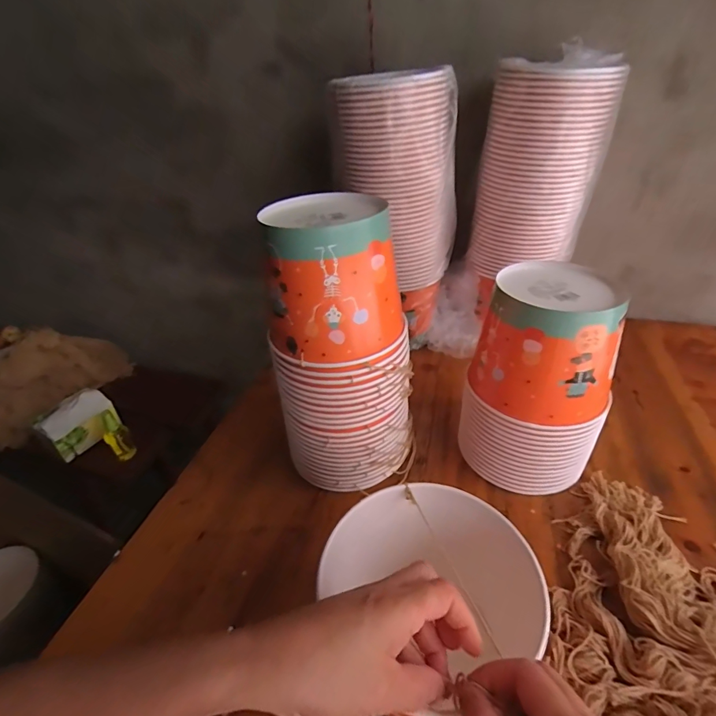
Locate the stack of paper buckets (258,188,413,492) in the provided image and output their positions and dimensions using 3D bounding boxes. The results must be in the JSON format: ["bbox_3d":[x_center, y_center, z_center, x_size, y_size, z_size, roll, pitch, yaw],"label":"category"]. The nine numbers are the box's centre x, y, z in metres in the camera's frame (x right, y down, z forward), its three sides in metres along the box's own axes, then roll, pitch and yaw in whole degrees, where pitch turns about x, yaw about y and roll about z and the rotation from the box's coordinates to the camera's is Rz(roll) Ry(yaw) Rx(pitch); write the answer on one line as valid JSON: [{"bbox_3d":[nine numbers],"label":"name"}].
[{"bbox_3d":[-0.019,0.002,0.479,0.154,0.333,0.138,-5,36,-2],"label":"stack of paper buckets"}]

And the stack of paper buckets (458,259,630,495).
[{"bbox_3d":[0.213,0.034,0.488,0.147,0.245,0.129,-9,36,-8],"label":"stack of paper buckets"}]

